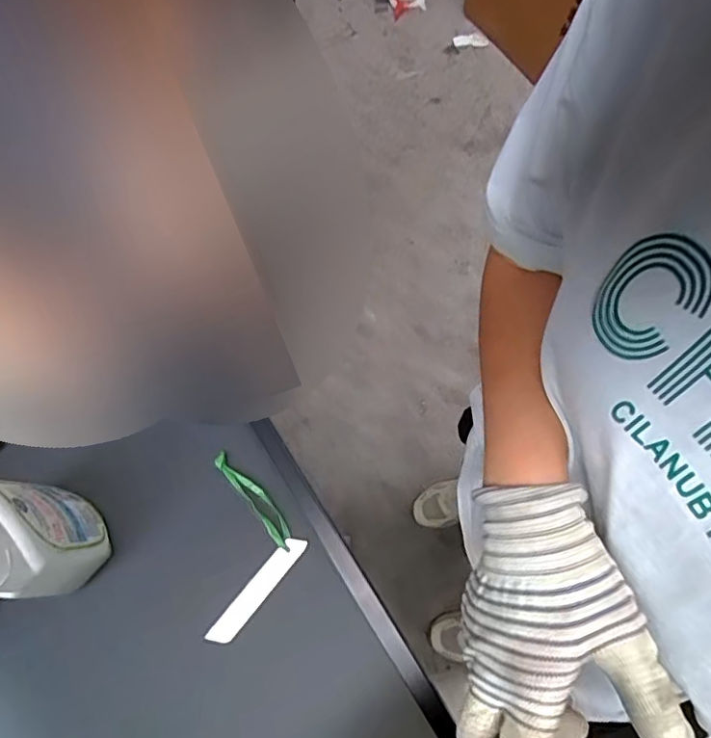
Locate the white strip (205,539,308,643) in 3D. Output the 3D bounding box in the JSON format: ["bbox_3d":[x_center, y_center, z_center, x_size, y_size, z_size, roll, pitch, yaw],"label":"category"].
[{"bbox_3d":[-0.081,0.183,0.454,0.019,0.008,0.103,38,78,13],"label":"white strip"}]

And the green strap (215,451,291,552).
[{"bbox_3d":[-0.086,0.110,0.470,0.018,0.013,0.100,-39,75,-10],"label":"green strap"}]

